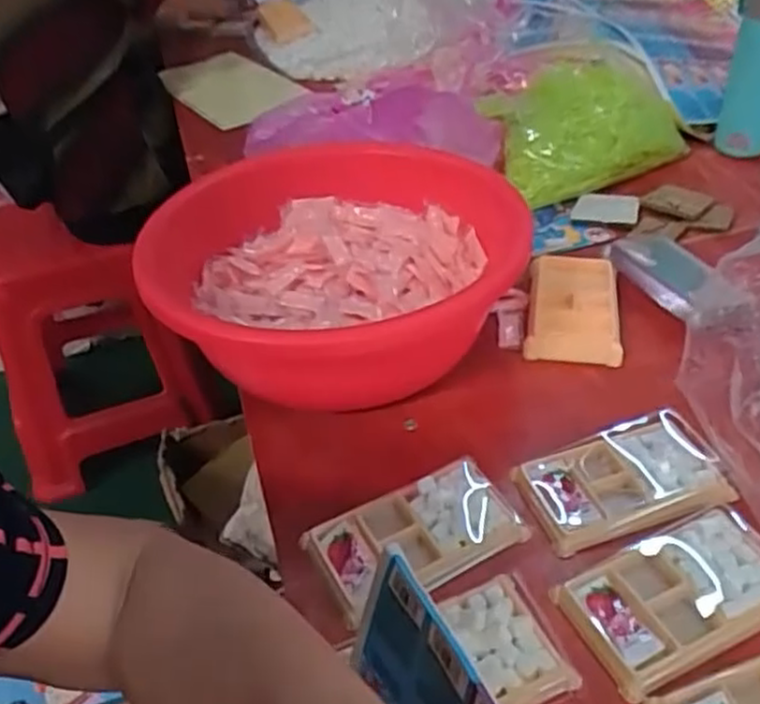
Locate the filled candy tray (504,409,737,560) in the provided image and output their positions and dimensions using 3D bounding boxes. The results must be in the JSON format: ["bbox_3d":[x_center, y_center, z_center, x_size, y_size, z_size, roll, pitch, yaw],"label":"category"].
[{"bbox_3d":[0.169,0.087,0.518,0.131,0.024,0.078,-15,40,-11],"label":"filled candy tray"}]

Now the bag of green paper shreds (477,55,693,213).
[{"bbox_3d":[0.234,-0.266,0.854,0.209,0.100,0.165,-12,40,-7],"label":"bag of green paper shreds"}]

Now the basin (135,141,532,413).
[{"bbox_3d":[-0.035,-0.061,0.642,0.295,0.135,0.295,-4,39,3],"label":"basin"}]

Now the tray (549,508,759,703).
[{"bbox_3d":[0.183,0.148,0.449,0.133,0.013,0.078,-18,41,-15],"label":"tray"}]

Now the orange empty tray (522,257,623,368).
[{"bbox_3d":[0.176,-0.043,0.679,0.078,0.030,0.137,3,40,10],"label":"orange empty tray"}]

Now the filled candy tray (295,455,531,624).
[{"bbox_3d":[0.023,0.122,0.495,0.133,0.015,0.075,-20,41,-17],"label":"filled candy tray"}]

